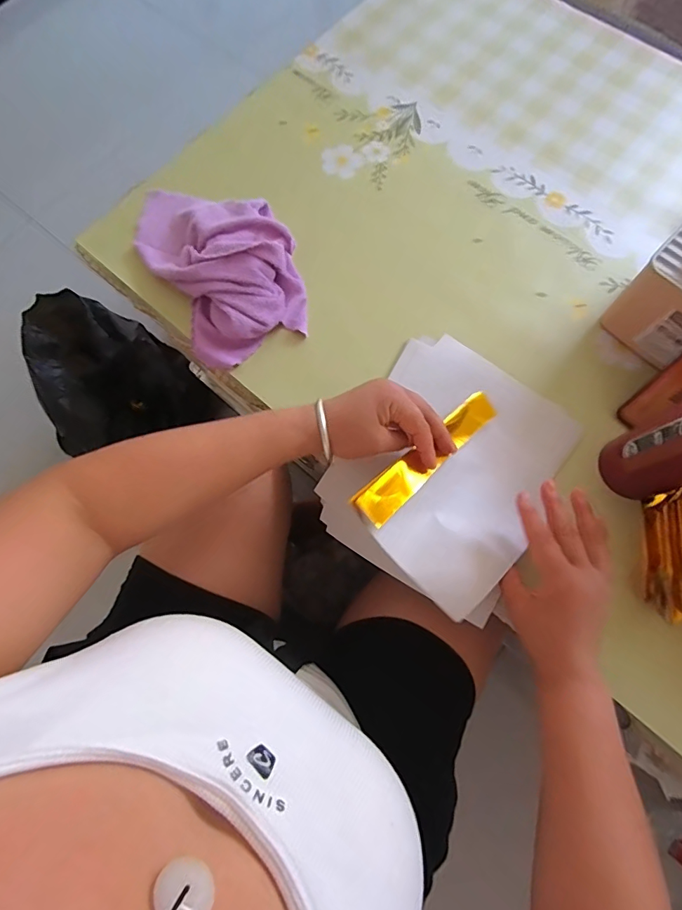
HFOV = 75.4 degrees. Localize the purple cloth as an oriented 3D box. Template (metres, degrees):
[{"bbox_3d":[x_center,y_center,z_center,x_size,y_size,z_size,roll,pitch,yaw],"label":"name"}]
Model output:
[{"bbox_3d":[-0.147,-0.242,0.526,0.158,0.058,0.255,-26,75,-5],"label":"purple cloth"}]

